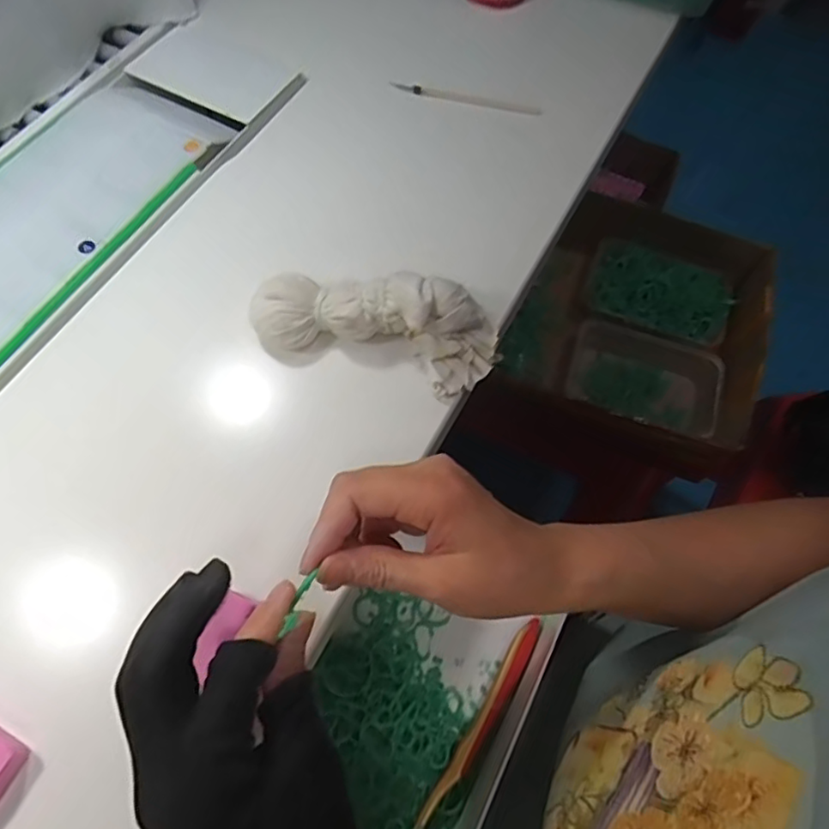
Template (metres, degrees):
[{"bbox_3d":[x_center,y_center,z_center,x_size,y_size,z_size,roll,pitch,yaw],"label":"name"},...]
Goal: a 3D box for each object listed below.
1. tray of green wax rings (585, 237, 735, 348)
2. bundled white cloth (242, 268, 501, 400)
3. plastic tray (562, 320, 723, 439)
[{"bbox_3d":[0.289,-0.145,0.724,0.164,0.032,0.108,22,65,7],"label":"tray of green wax rings"},{"bbox_3d":[-0.023,-0.066,0.392,0.161,0.046,0.071,16,64,4],"label":"bundled white cloth"},{"bbox_3d":[0.260,-0.043,0.702,0.166,0.035,0.099,18,79,19],"label":"plastic tray"}]

